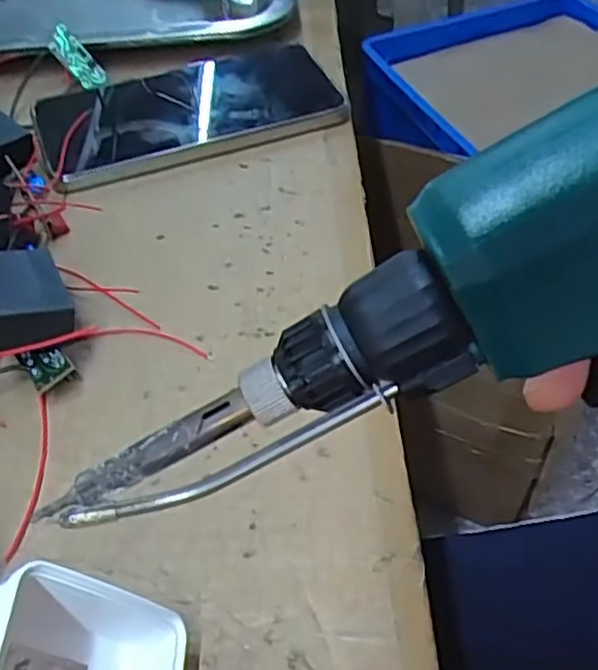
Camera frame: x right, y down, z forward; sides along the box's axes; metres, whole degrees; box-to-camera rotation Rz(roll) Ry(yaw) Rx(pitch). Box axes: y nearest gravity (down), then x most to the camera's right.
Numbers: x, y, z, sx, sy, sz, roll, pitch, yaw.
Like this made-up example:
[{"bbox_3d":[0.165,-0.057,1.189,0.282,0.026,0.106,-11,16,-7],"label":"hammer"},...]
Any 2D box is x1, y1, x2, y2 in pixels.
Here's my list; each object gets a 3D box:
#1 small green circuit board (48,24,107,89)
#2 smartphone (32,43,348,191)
[{"bbox_3d":[-0.129,-0.161,0.409,0.015,0.004,0.040,-42,98,0],"label":"small green circuit board"},{"bbox_3d":[-0.061,-0.125,0.389,0.158,0.014,0.082,-16,50,-12],"label":"smartphone"}]

